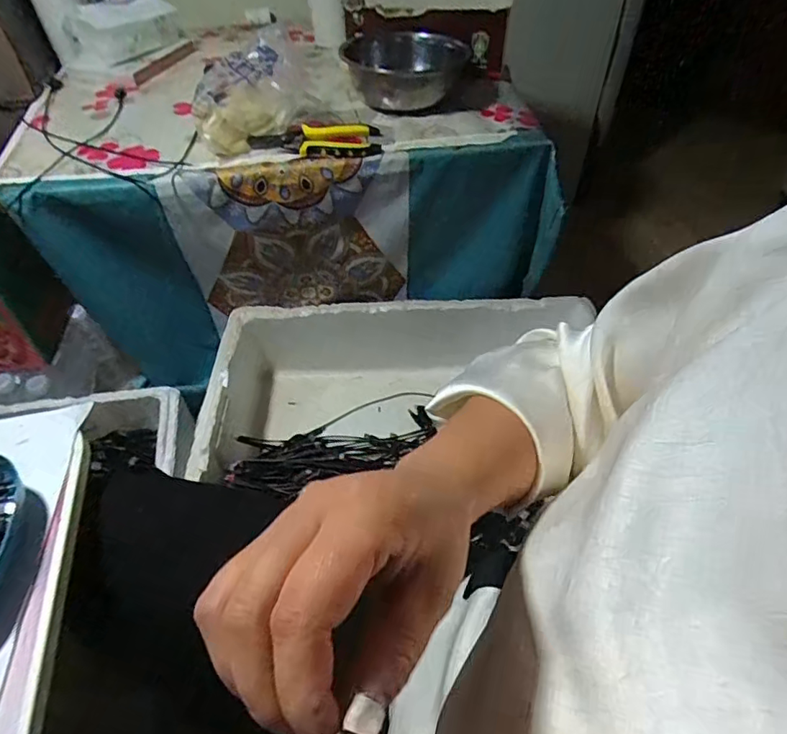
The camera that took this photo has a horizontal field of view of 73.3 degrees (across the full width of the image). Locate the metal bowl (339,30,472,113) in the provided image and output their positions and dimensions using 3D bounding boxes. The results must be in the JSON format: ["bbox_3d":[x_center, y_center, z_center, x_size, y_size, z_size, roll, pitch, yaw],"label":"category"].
[{"bbox_3d":[0.019,-0.431,0.779,0.156,0.082,0.180,11,49,10],"label":"metal bowl"}]

